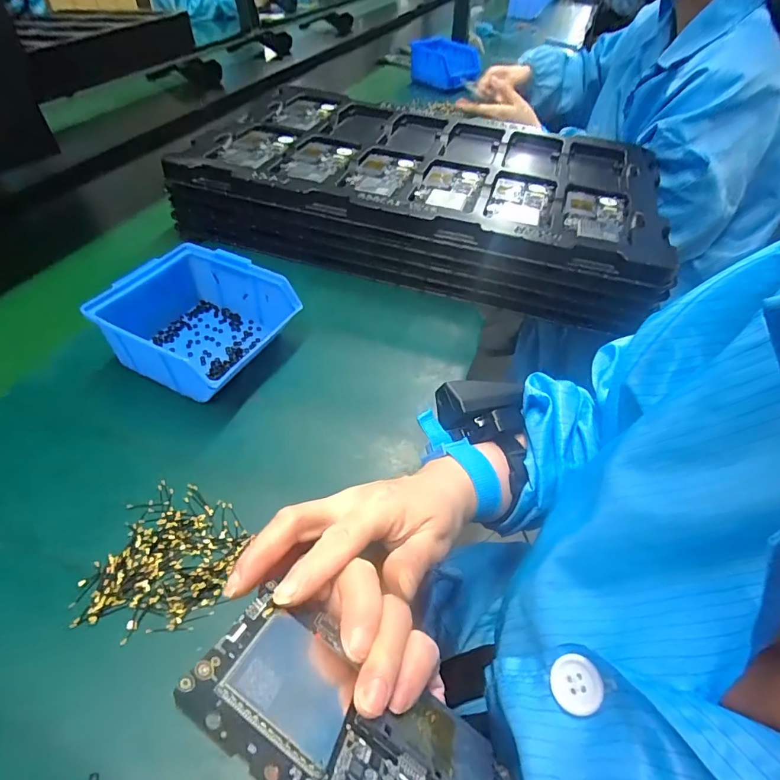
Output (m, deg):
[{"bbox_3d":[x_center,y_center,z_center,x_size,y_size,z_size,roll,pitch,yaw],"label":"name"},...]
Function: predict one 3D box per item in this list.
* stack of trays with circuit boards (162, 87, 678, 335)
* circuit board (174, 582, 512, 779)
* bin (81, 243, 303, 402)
[{"bbox_3d":[0.049,-0.264,0.592,0.537,0.095,0.324,14,48,9],"label":"stack of trays with circuit boards"},{"bbox_3d":[-0.006,0.121,0.156,0.126,0.005,0.067,37,16,5],"label":"circuit board"},{"bbox_3d":[-0.169,-0.059,0.405,0.128,0.072,0.125,23,50,17],"label":"bin"}]

